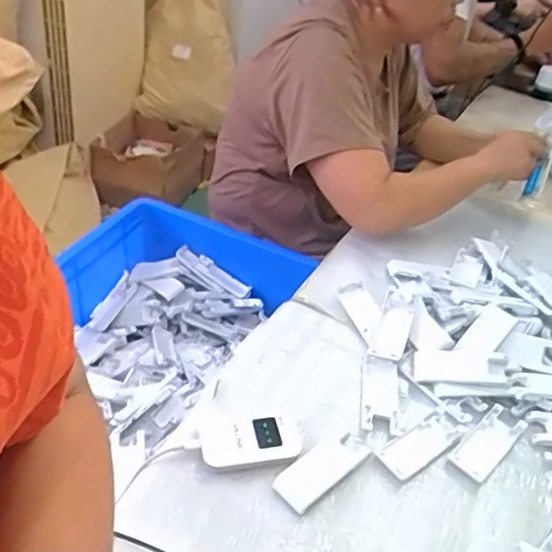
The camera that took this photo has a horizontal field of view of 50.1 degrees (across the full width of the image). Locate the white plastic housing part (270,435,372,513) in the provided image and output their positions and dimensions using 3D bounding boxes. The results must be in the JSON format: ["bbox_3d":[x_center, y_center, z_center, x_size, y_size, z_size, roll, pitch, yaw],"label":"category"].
[{"bbox_3d":[0.046,0.186,0.577,0.104,0.010,0.041,-26,50,-37],"label":"white plastic housing part"}]

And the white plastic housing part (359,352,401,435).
[{"bbox_3d":[0.116,0.131,0.663,0.042,0.008,0.101,10,38,0],"label":"white plastic housing part"}]

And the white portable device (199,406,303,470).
[{"bbox_3d":[-0.026,0.159,0.596,0.097,0.018,0.068,0,39,-12],"label":"white portable device"}]

